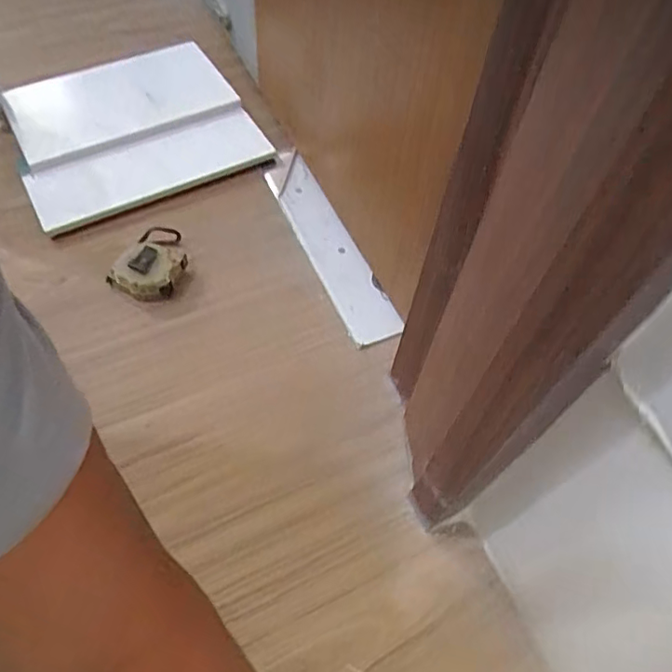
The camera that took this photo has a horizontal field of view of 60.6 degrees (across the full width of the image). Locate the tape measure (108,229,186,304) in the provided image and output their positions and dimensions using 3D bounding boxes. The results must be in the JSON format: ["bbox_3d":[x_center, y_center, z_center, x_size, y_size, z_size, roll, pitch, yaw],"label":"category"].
[{"bbox_3d":[-0.204,-0.087,0.641,0.075,0.032,0.094,25,61,12],"label":"tape measure"}]

